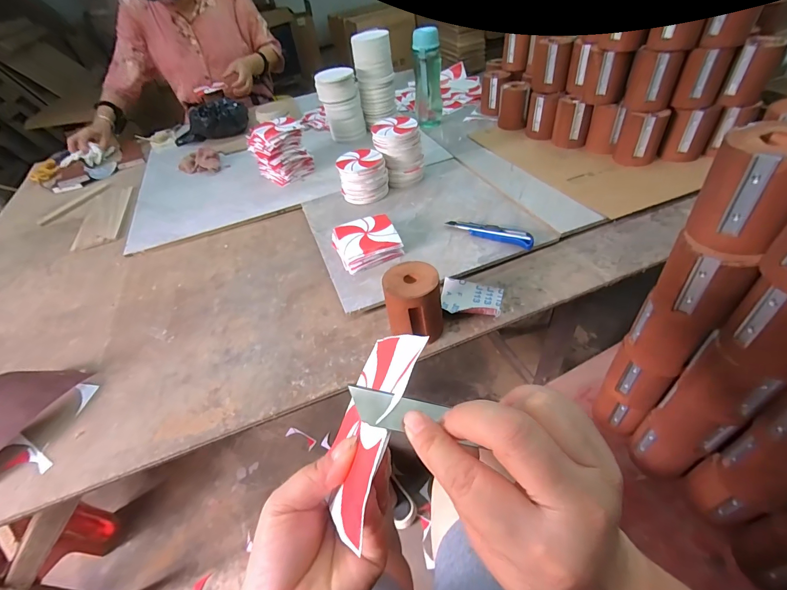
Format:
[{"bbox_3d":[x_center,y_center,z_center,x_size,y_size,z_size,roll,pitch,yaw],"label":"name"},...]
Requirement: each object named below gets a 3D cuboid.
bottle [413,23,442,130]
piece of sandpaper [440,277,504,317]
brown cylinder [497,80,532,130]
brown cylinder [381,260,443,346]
[{"bbox_3d":[0.092,-0.574,0.994,0.072,0.230,0.057,3,46,12],"label":"bottle"},{"bbox_3d":[0.121,0.003,0.575,0.093,0.023,0.077,7,47,15],"label":"piece of sandpaper"},{"bbox_3d":[0.321,-0.505,0.986,0.073,0.099,0.069,3,46,12],"label":"brown cylinder"},{"bbox_3d":[0.029,0.013,0.526,0.076,0.090,0.083,-8,45,0],"label":"brown cylinder"}]

